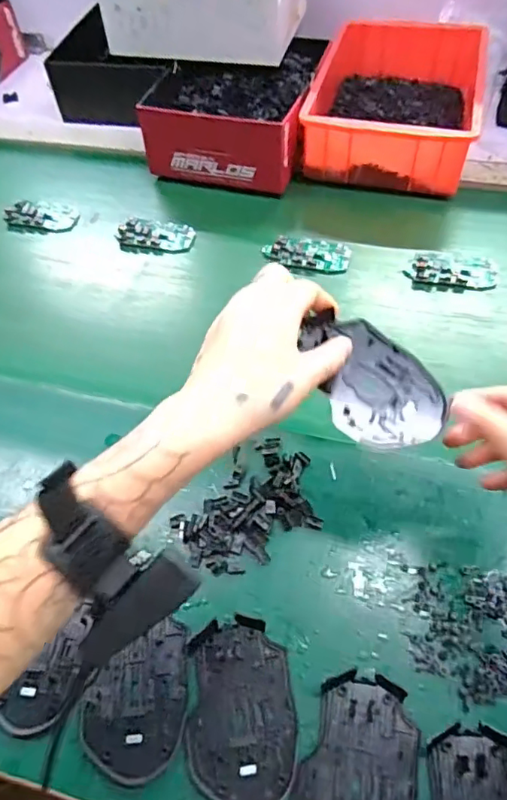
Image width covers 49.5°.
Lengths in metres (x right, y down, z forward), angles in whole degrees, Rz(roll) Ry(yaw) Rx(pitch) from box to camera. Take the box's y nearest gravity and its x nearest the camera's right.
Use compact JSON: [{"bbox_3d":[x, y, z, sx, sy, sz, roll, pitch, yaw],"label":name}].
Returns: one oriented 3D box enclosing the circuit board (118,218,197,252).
[{"bbox_3d":[-0.118,-0.201,0.669,0.090,0.015,0.043,3,55,6],"label":"circuit board"}]

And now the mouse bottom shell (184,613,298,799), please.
[{"bbox_3d":[-0.009,0.213,0.378,0.071,0.008,0.113,-3,55,1],"label":"mouse bottom shell"}]

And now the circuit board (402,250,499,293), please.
[{"bbox_3d":[0.219,-0.144,0.607,0.093,0.009,0.054,5,56,8],"label":"circuit board"}]

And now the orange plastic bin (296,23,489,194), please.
[{"bbox_3d":[0.187,-0.397,0.734,0.199,0.090,0.288,10,56,11],"label":"orange plastic bin"}]

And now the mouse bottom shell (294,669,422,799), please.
[{"bbox_3d":[0.069,0.239,0.350,0.071,0.010,0.113,15,57,14],"label":"mouse bottom shell"}]

